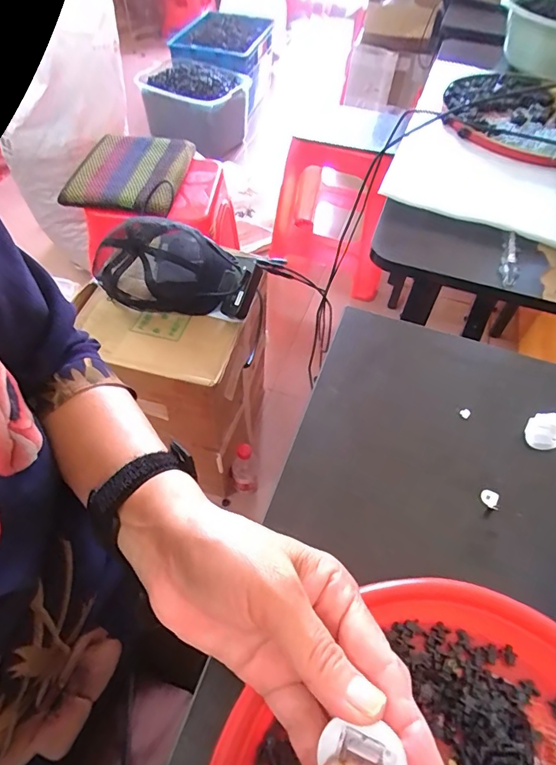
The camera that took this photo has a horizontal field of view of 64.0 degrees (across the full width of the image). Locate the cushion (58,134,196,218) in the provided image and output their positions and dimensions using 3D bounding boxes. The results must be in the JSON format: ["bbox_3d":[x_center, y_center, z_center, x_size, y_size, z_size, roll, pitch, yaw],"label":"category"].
[{"bbox_3d":[-0.329,-0.471,0.991,0.248,0.044,0.282,7,54,3],"label":"cushion"}]

